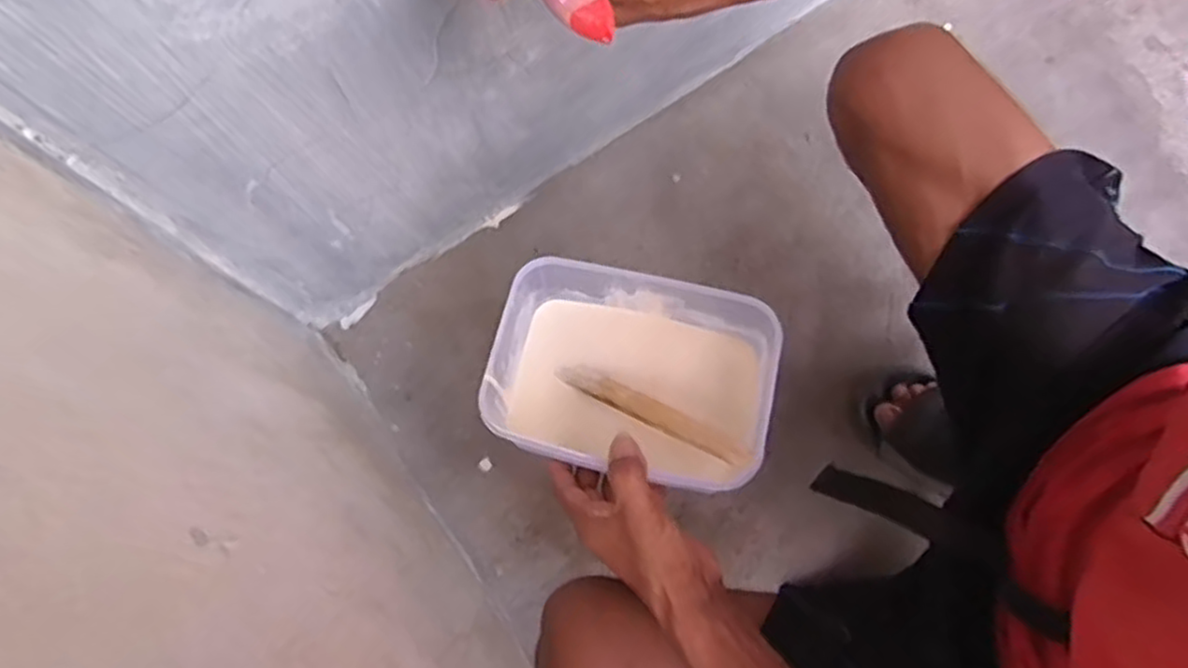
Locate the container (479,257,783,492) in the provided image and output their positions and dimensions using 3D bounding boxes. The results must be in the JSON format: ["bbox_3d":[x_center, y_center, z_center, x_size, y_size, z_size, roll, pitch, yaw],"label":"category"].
[{"bbox_3d":[0.027,0.029,0.526,0.192,0.091,0.135,12,77,5],"label":"container"}]

